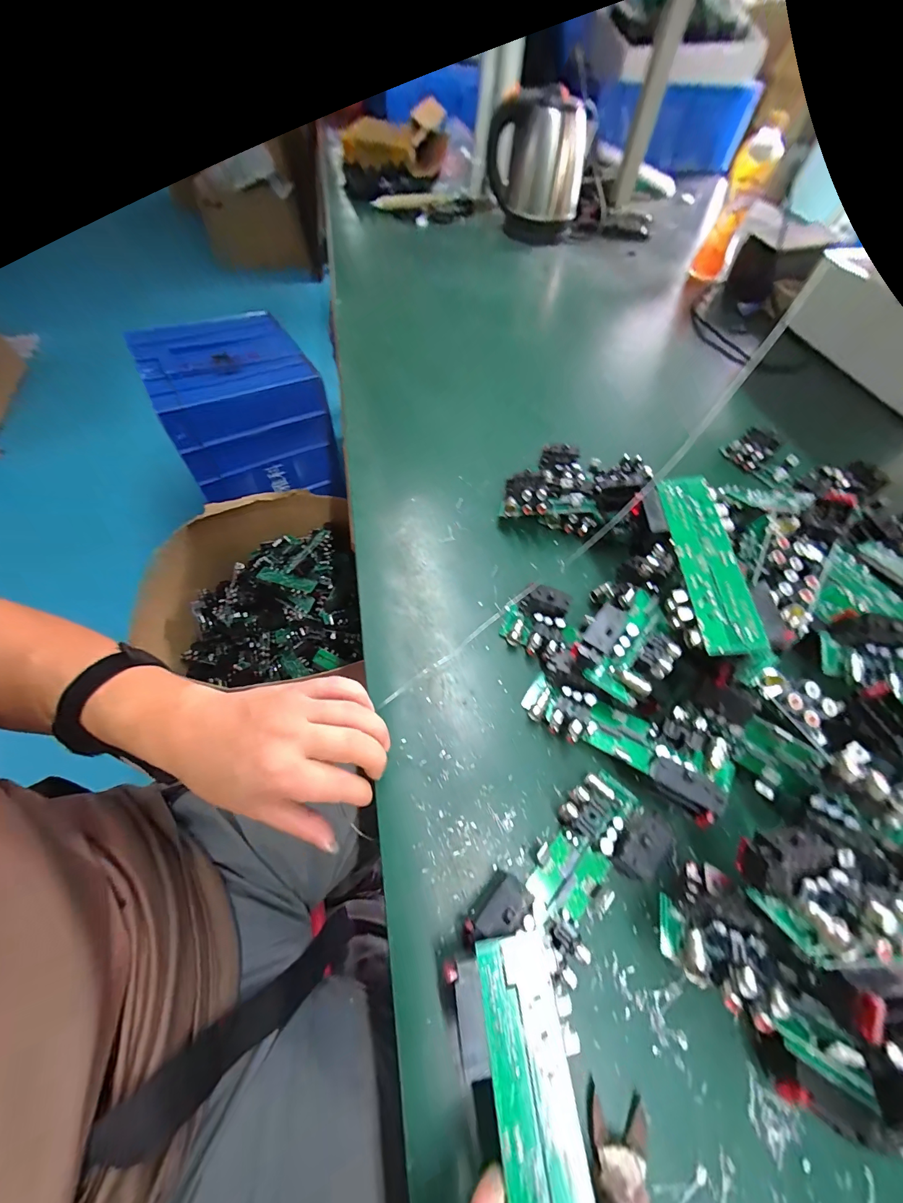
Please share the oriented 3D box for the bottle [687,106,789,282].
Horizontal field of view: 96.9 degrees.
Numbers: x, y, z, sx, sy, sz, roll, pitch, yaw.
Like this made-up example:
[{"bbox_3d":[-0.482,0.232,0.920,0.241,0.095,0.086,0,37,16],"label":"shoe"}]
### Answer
[{"bbox_3d":[0.524,-0.726,0.744,0.064,0.208,0.054,31,61,15],"label":"bottle"}]

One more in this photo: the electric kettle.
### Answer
[{"bbox_3d":[0.171,-0.894,0.825,0.194,0.196,0.156,8,60,3],"label":"electric kettle"}]

